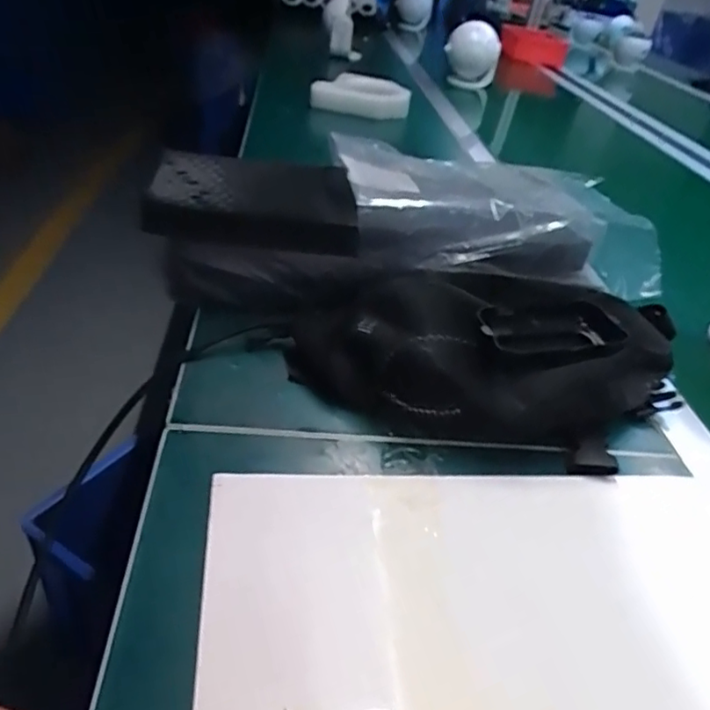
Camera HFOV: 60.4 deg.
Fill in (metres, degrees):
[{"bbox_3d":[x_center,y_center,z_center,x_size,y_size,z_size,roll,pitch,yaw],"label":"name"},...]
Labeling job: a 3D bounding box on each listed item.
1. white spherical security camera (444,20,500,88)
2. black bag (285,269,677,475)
[{"bbox_3d":[0.264,-0.673,1.377,0.118,0.128,0.147,12,35,6],"label":"white spherical security camera"},{"bbox_3d":[0.098,-0.002,0.442,0.289,0.062,0.146,5,34,-2],"label":"black bag"}]

